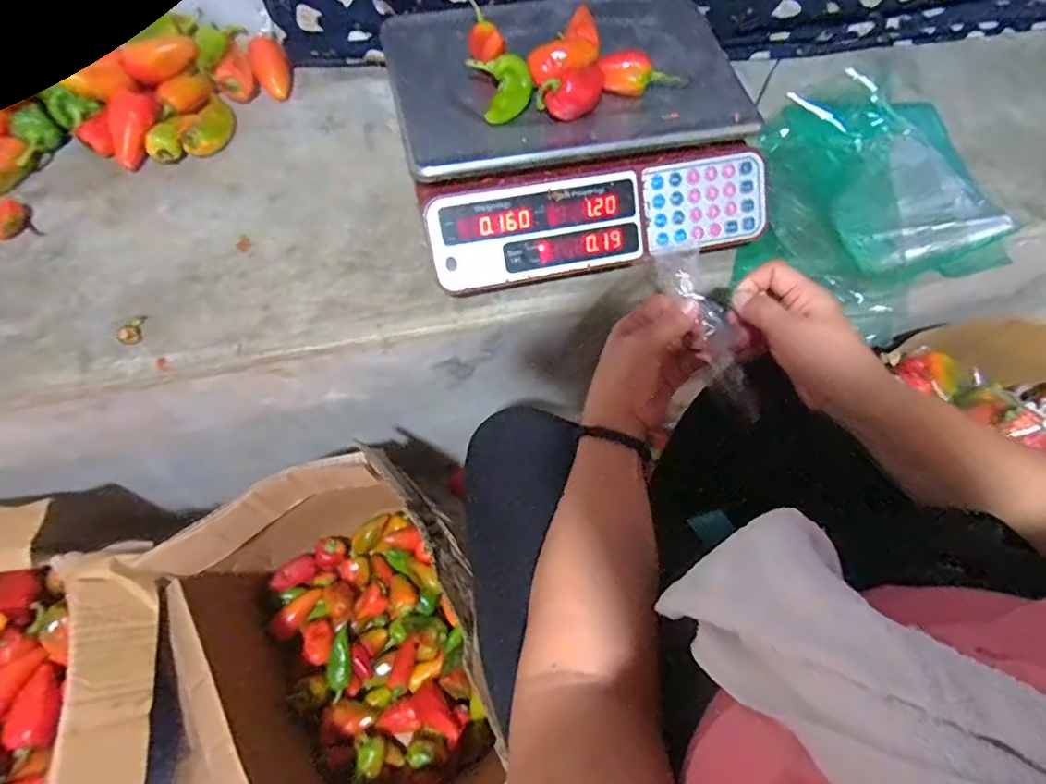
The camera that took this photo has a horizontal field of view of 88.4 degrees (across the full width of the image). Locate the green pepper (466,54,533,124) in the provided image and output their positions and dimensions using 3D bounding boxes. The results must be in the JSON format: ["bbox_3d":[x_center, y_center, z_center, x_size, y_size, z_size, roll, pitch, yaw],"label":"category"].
[{"bbox_3d":[-0.018,-0.290,0.507,0.051,0.032,0.057,-14,68,-8],"label":"green pepper"}]

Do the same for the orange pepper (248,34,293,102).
[{"bbox_3d":[-0.310,-0.400,0.665,0.045,0.042,0.076,-21,69,-11],"label":"orange pepper"}]

